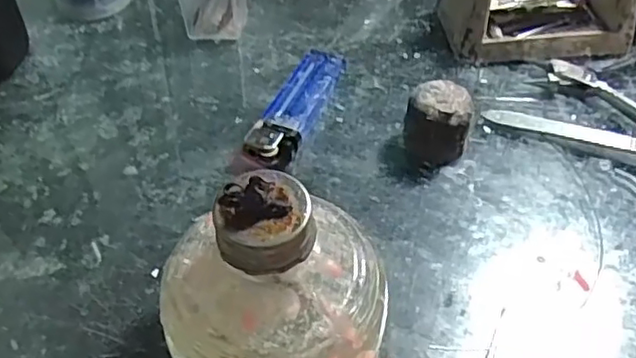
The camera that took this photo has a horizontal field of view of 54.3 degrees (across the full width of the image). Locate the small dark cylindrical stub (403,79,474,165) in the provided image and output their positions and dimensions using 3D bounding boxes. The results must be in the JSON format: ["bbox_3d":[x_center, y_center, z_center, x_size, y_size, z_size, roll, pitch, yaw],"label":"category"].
[{"bbox_3d":[0.056,-0.026,0.292,0.029,0.032,0.024,14,49,13],"label":"small dark cylindrical stub"}]

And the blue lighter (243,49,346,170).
[{"bbox_3d":[-0.010,-0.037,0.316,0.023,0.014,0.083,16,49,15],"label":"blue lighter"}]

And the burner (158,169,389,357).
[{"bbox_3d":[-0.013,0.038,0.203,0.073,0.078,0.071,-8,48,-7],"label":"burner"}]

